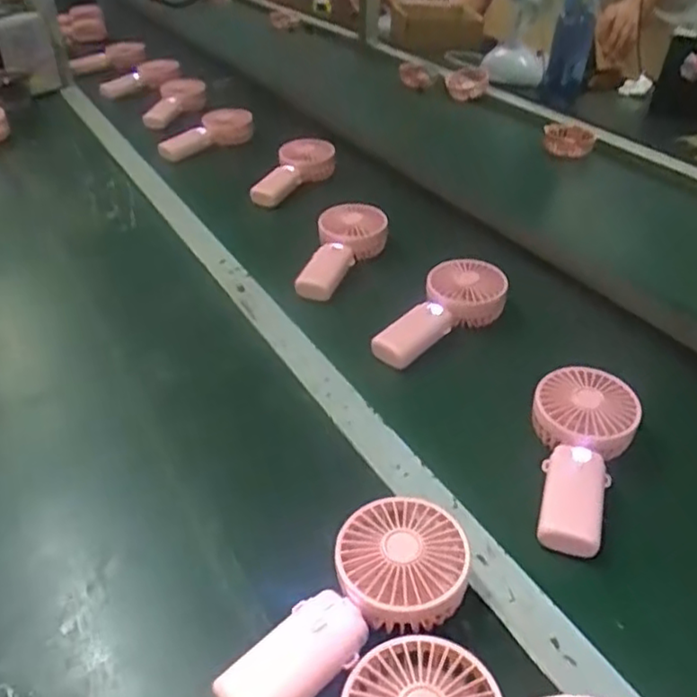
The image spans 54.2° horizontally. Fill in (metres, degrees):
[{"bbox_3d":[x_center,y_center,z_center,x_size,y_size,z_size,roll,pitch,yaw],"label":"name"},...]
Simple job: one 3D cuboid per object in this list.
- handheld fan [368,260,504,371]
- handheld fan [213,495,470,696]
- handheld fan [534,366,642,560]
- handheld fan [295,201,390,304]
[{"bbox_3d":[0.095,-0.038,0.742,0.178,0.055,0.079,-36,48,-21],"label":"handheld fan"},{"bbox_3d":[0.004,0.171,0.430,0.078,0.049,0.179,30,44,31],"label":"handheld fan"},{"bbox_3d":[0.196,0.084,0.569,0.087,0.046,0.164,12,37,11],"label":"handheld fan"},{"bbox_3d":[-0.015,-0.120,0.849,0.079,0.049,0.177,19,56,24],"label":"handheld fan"}]

